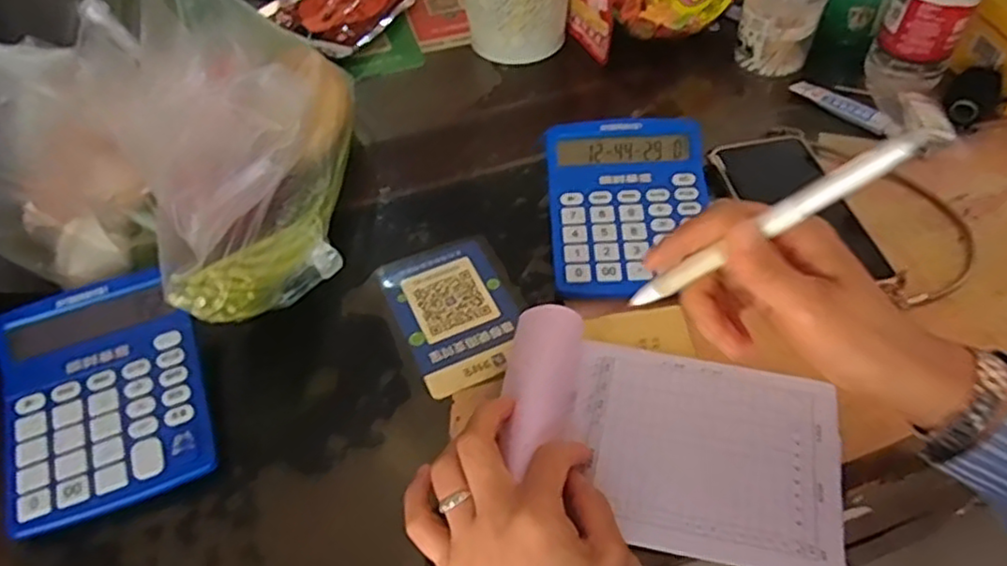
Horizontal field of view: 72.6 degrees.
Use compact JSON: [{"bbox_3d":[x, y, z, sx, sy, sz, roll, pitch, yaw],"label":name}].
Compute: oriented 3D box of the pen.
[{"bbox_3d":[0.120,-0.026,0.310,0.151,0.011,0.013,-34,43,30],"label":"pen"}]

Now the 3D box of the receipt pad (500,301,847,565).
[{"bbox_3d":[0.095,0.088,0.400,0.197,0.034,0.123,10,52,12],"label":"receipt pad"}]

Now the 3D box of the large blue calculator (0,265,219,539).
[{"bbox_3d":[-0.253,0.065,0.427,0.115,0.038,0.148,-21,53,-13],"label":"large blue calculator"}]

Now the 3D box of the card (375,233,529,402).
[{"bbox_3d":[-0.033,0.017,0.490,0.085,0.004,0.124,-23,53,-14],"label":"card"}]

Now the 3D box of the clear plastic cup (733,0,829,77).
[{"bbox_3d":[0.261,-0.250,0.643,0.074,0.070,0.084,15,53,15],"label":"clear plastic cup"}]

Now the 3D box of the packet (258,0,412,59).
[{"bbox_3d":[-0.172,-0.308,0.746,0.126,0.023,0.165,26,57,23],"label":"packet"}]

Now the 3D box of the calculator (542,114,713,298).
[{"bbox_3d":[0.093,-0.062,0.507,0.120,0.038,0.145,-3,51,2],"label":"calculator"}]

